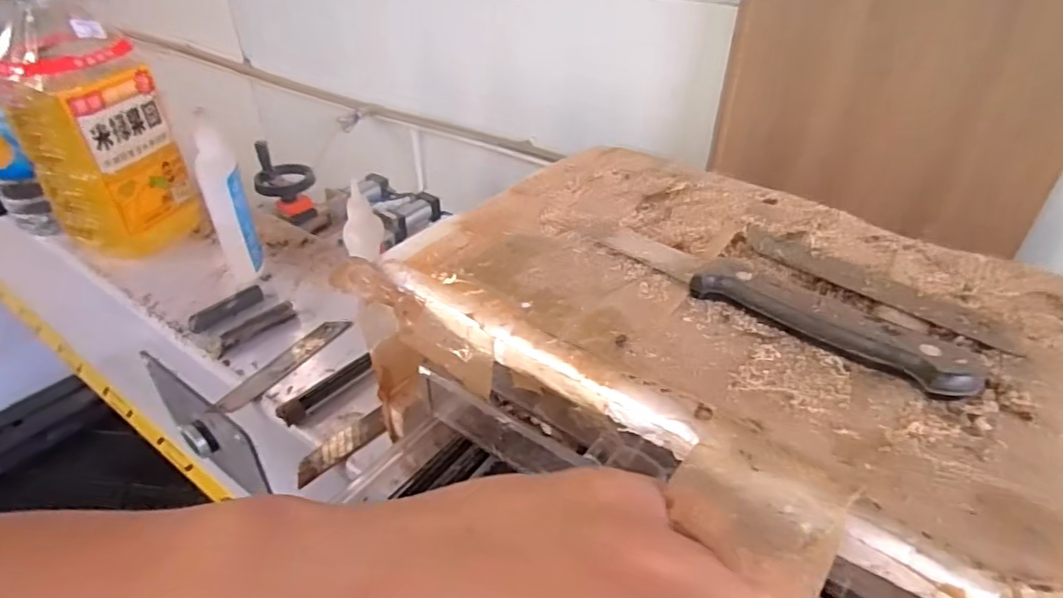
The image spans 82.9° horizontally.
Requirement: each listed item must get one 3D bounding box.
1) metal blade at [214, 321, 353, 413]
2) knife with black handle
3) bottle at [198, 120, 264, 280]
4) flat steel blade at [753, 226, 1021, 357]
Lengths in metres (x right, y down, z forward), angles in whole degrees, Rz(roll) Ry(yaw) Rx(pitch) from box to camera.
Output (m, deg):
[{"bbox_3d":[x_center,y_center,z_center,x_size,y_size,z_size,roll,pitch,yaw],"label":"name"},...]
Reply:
[{"bbox_3d":[-0.161,0.041,0.397,0.022,0.005,0.100,18,41,23],"label":"metal blade"},{"bbox_3d":[0.081,-0.002,0.214,0.018,0.012,0.136,-29,46,-33],"label":"knife with black handle"},{"bbox_3d":[-0.219,-0.068,0.437,0.022,0.106,0.034,-12,39,-16],"label":"bottle"},{"bbox_3d":[0.126,-0.007,0.227,0.015,0.004,0.101,-27,45,-31],"label":"flat steel blade"}]

